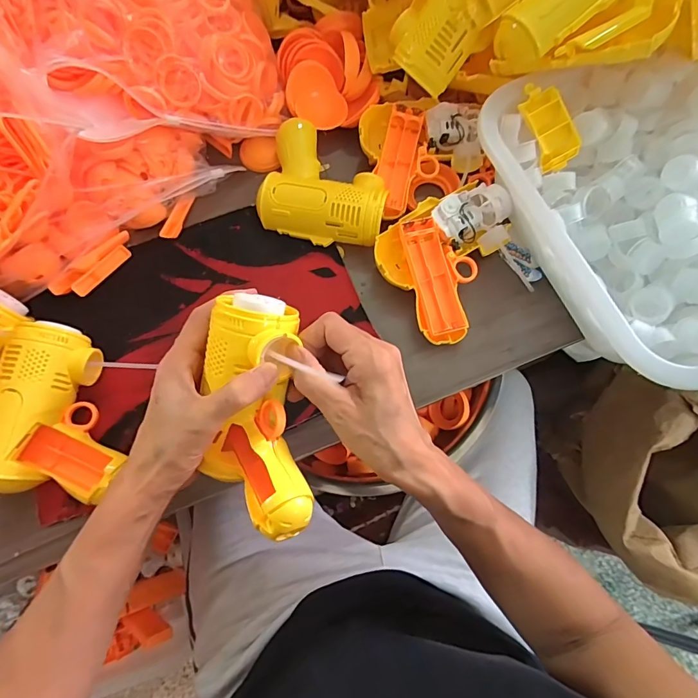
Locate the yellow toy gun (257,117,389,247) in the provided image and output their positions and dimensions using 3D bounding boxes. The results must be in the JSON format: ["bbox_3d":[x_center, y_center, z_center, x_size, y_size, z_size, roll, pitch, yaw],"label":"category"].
[{"bbox_3d":[-0.022,-0.170,0.420,0.123,0.037,0.120,11,74,3],"label":"yellow toy gun"}]

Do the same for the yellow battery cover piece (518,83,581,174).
[{"bbox_3d":[0.178,-0.199,0.372,0.033,0.020,0.075,-30,100,-9],"label":"yellow battery cover piece"}]

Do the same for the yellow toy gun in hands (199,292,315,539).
[{"bbox_3d":[-0.065,0.039,0.280,0.070,0.052,0.155,-6,85,-2],"label":"yellow toy gun in hands"}]

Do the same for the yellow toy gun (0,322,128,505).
[{"bbox_3d":[-0.248,0.050,0.343,0.095,0.050,0.140,-5,74,-2],"label":"yellow toy gun"}]

